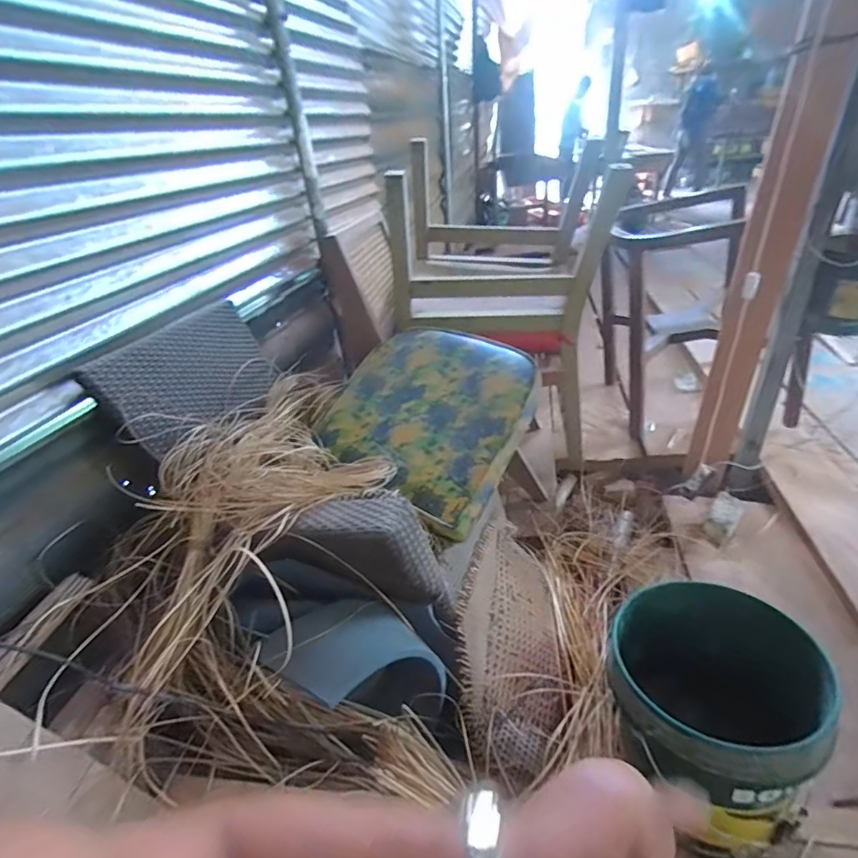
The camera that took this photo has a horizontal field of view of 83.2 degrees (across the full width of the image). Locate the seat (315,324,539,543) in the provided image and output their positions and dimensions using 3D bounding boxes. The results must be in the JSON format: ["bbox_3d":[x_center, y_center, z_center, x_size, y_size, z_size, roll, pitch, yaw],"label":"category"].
[{"bbox_3d":[-0.013,-0.041,1.051,0.445,0.047,0.440,22,66,28],"label":"seat"}]

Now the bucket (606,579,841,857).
[{"bbox_3d":[0.433,0.443,0.767,0.283,0.272,0.254,20,41,36],"label":"bucket"}]

